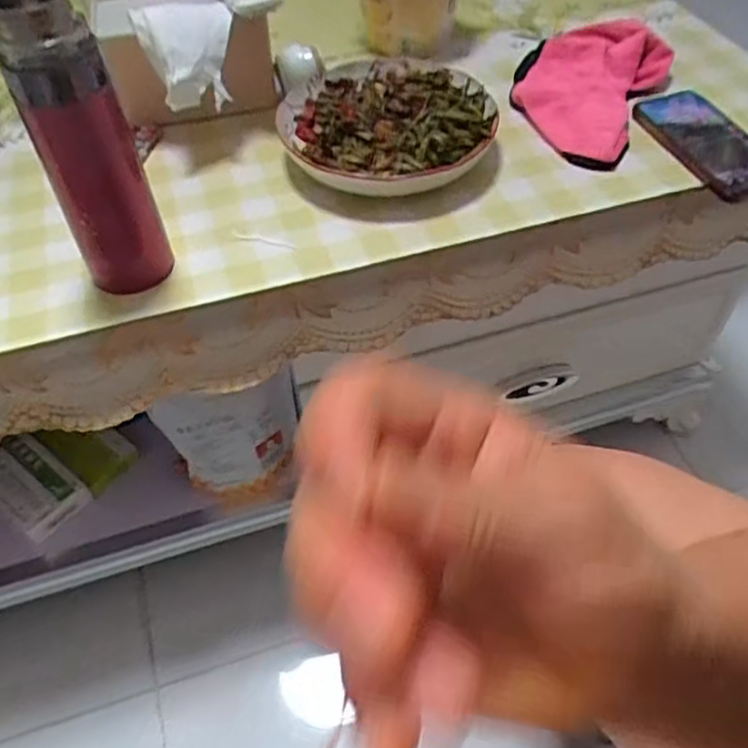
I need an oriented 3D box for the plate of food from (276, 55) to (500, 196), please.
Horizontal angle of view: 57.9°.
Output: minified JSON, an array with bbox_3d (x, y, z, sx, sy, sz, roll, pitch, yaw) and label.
[{"bbox_3d":[0.020,-0.260,0.681,0.206,0.040,0.228,16,53,13],"label":"plate of food"}]

